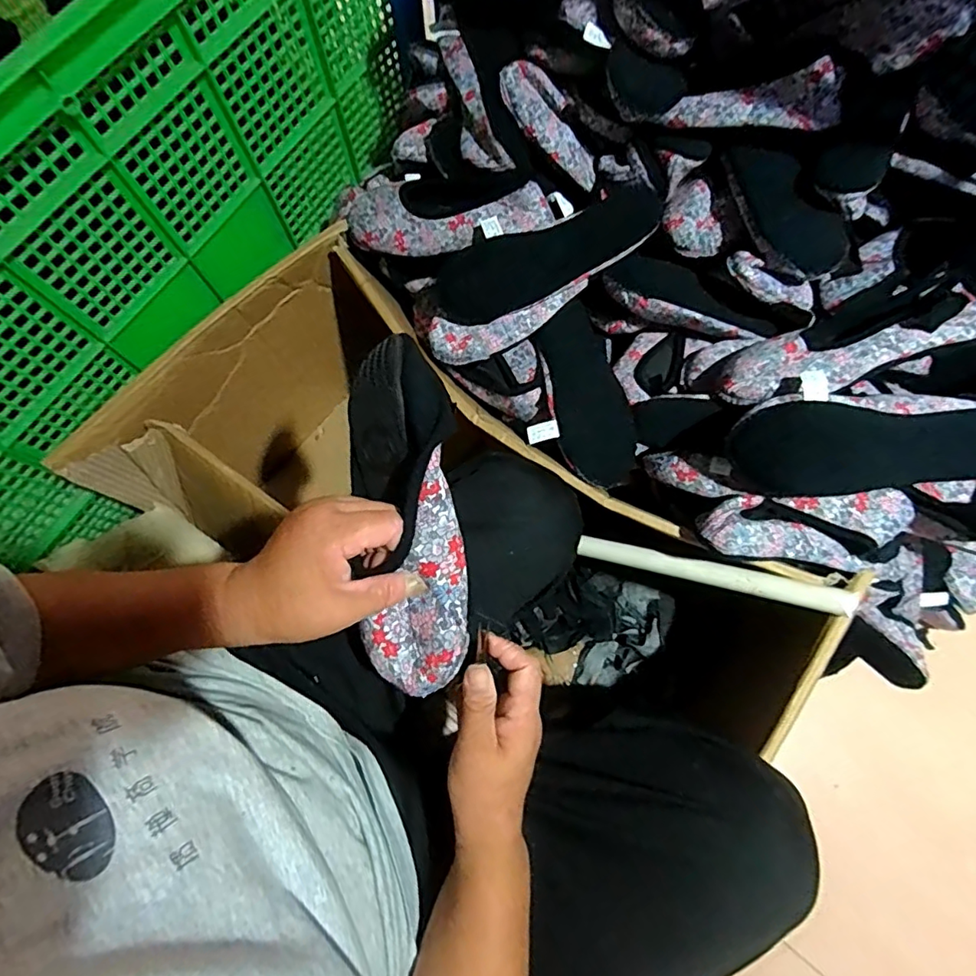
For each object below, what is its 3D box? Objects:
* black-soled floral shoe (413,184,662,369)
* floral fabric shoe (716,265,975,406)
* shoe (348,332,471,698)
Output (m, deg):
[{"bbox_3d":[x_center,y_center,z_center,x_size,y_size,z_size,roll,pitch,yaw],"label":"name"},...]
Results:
[{"bbox_3d":[0.053,-0.248,0.636,0.306,0.063,0.127,-26,74,13],"label":"black-soled floral shoe"},{"bbox_3d":[0.363,-0.144,0.548,0.246,0.064,0.094,-21,75,-5],"label":"floral fabric shoe"},{"bbox_3d":[-0.056,0.020,0.370,0.077,0.059,0.236,-7,88,-1],"label":"shoe"}]

